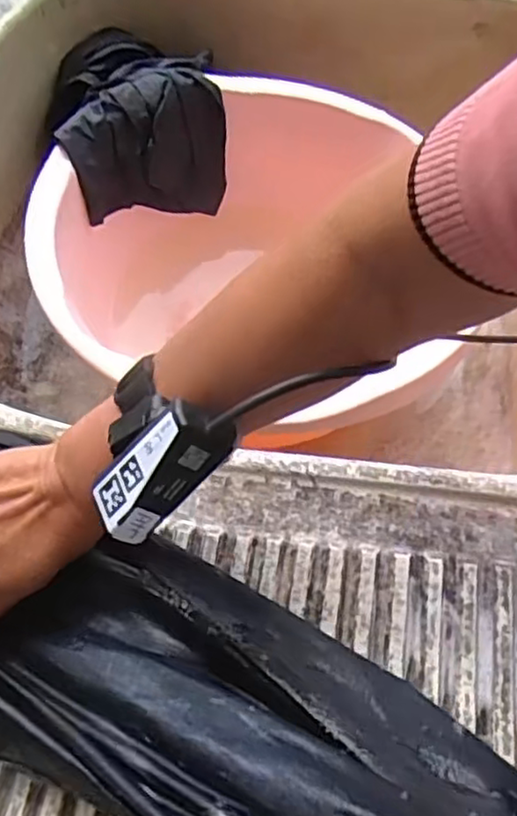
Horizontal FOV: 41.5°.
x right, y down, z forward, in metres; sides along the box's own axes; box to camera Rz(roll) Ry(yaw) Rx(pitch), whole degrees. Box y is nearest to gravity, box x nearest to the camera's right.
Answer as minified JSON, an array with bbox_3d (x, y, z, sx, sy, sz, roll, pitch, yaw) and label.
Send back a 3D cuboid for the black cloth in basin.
[{"bbox_3d":[-0.106,-0.259,0.615,0.144,0.103,0.198,-13,64,-9],"label":"black cloth in basin"}]

